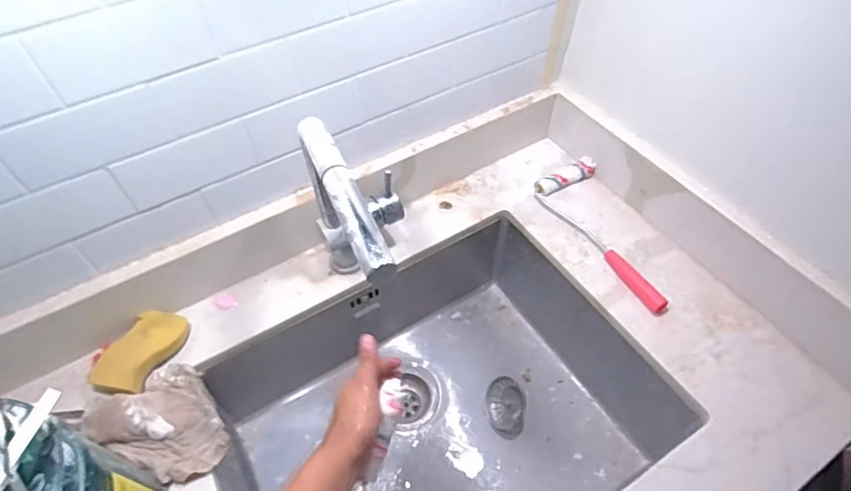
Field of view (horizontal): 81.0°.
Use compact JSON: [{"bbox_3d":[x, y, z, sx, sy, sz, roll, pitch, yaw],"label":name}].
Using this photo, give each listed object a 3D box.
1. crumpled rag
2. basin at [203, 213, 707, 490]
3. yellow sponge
[{"bbox_3d":[-0.313,0.221,0.616,0.148,0.065,0.111,36,61,25],"label":"crumpled rag"},{"bbox_3d":[0.006,0.246,0.762,0.565,0.217,0.408,-25,56,-17],"label":"basin"},{"bbox_3d":[-0.376,0.142,0.662,0.072,0.036,0.123,15,54,12],"label":"yellow sponge"}]

